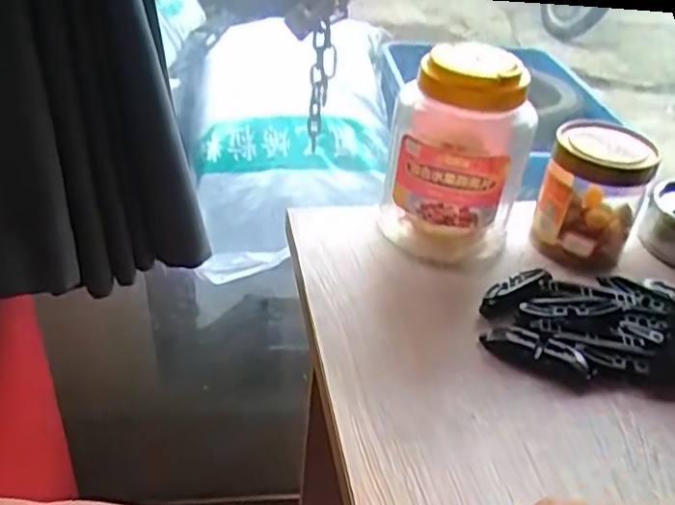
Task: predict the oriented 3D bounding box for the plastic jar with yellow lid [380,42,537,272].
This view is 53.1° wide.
[{"bbox_3d":[0.102,-0.080,0.575,0.111,0.176,0.085,6,36,2],"label":"plastic jar with yellow lid"}]

